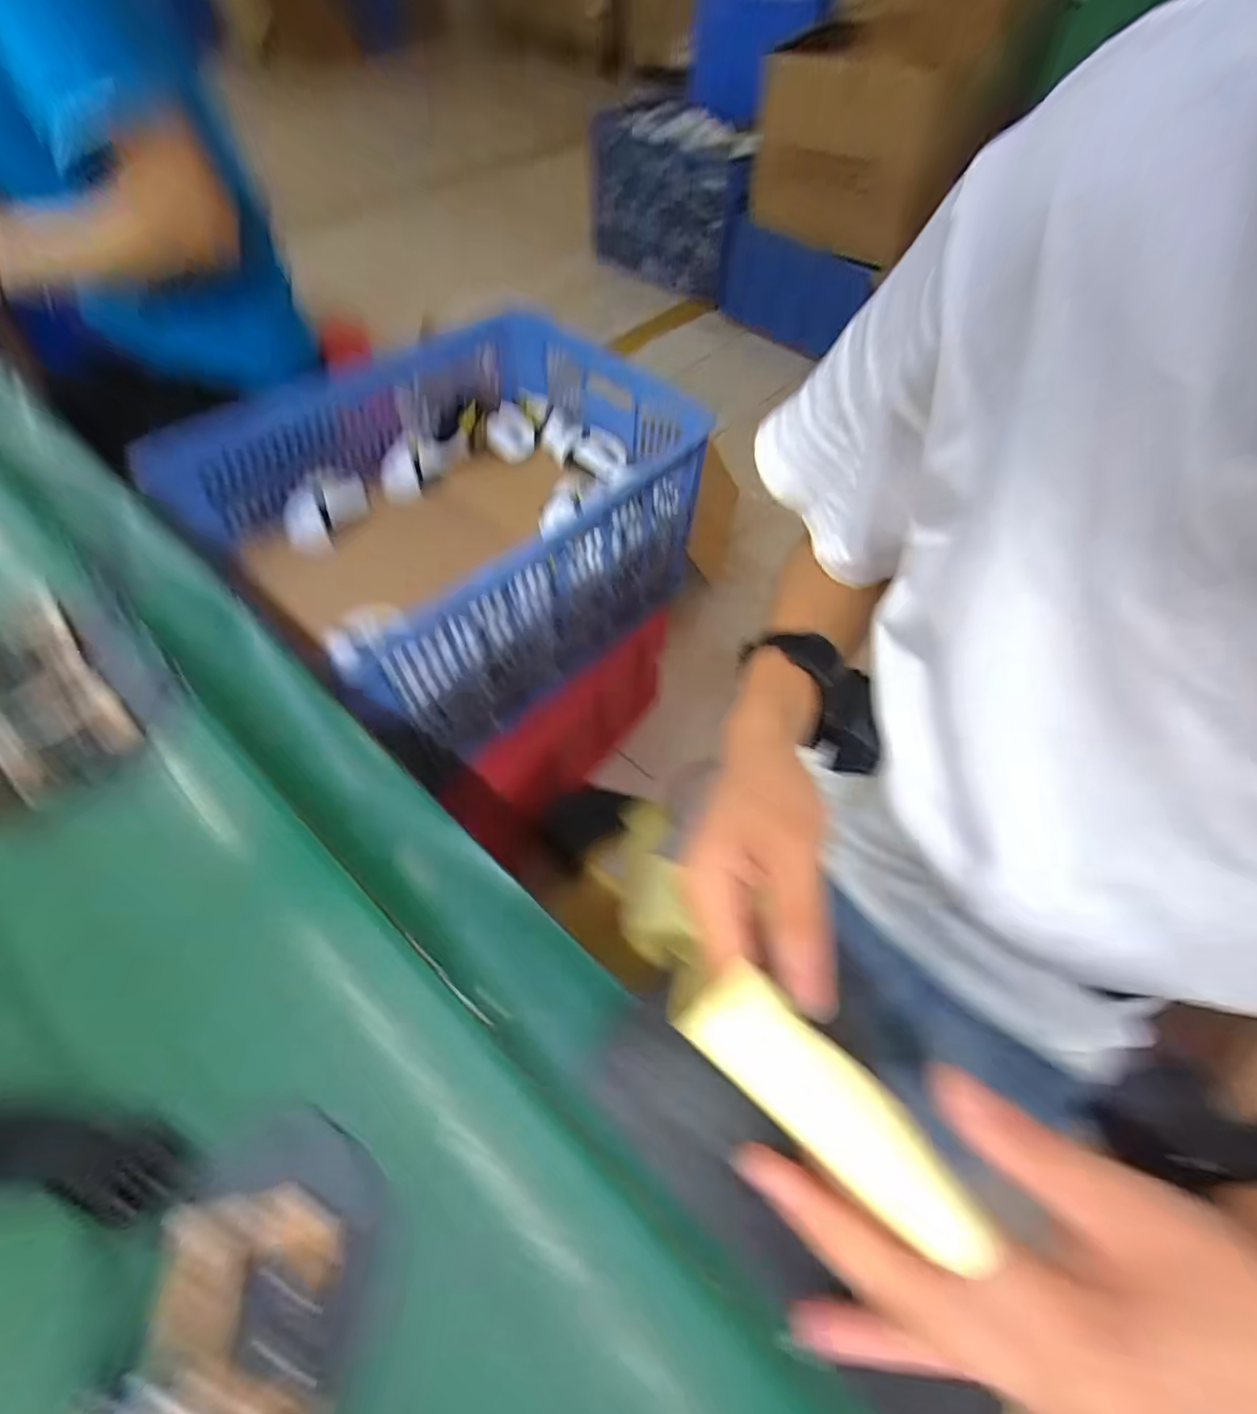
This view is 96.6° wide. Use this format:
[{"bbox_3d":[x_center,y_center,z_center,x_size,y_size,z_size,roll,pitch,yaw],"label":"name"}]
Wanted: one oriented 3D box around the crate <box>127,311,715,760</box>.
[{"bbox_3d":[-0.228,-0.254,0.815,0.430,0.290,0.571,40,65,20],"label":"crate"}]

